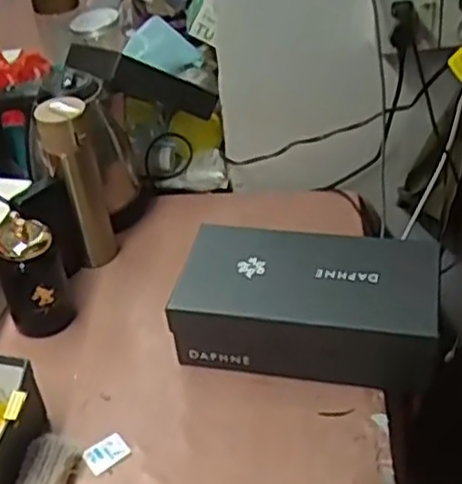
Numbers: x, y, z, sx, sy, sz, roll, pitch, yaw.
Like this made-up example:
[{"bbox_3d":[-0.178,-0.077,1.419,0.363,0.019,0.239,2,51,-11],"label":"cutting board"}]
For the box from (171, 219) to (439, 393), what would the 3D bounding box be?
[{"bbox_3d":[0.090,0.072,0.870,0.287,0.107,0.145,5,40,12],"label":"box"}]

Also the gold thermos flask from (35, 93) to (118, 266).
[{"bbox_3d":[-0.205,-0.083,0.987,0.068,0.227,0.070,-13,39,-10],"label":"gold thermos flask"}]

